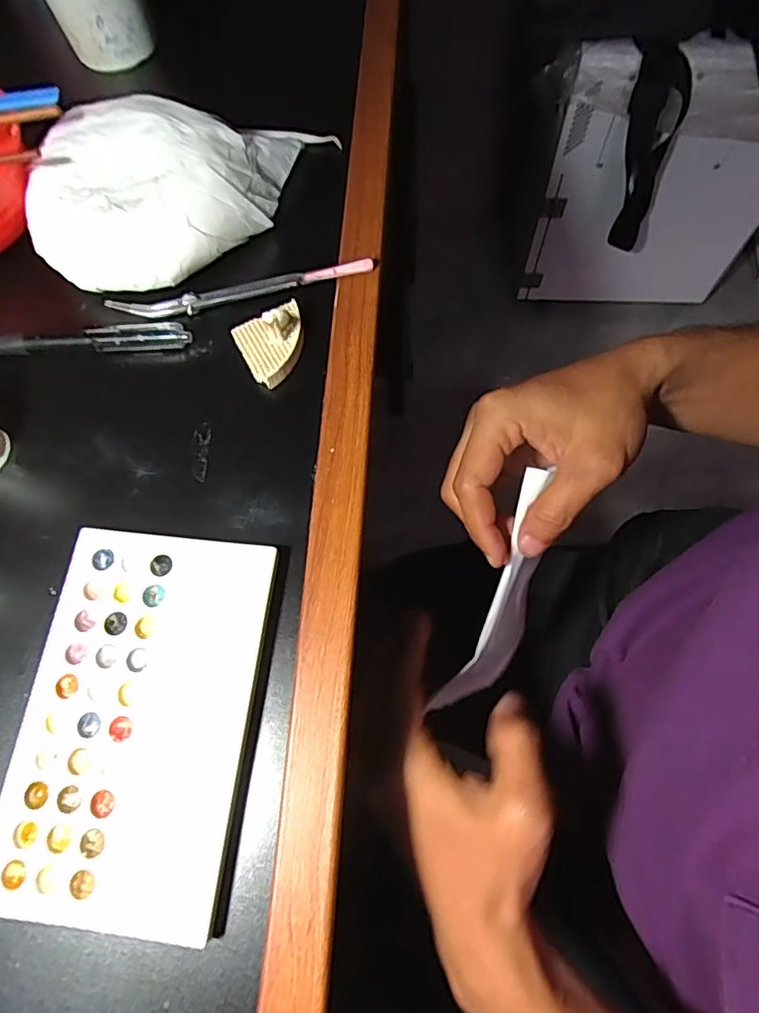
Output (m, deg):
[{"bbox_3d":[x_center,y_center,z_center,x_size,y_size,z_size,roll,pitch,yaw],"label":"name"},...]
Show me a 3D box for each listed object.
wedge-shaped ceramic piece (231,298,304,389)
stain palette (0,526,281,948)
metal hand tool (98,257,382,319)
[{"bbox_3d":[-0.054,-0.087,0.298,0.038,0.012,0.037,-31,73,-10],"label":"wedge-shaped ceramic piece"},{"bbox_3d":[-0.101,0.086,0.238,0.093,0.008,0.149,6,70,3],"label":"stain palette"},{"bbox_3d":[-0.074,-0.119,0.308,0.143,0.006,0.013,-12,70,-3],"label":"metal hand tool"}]

